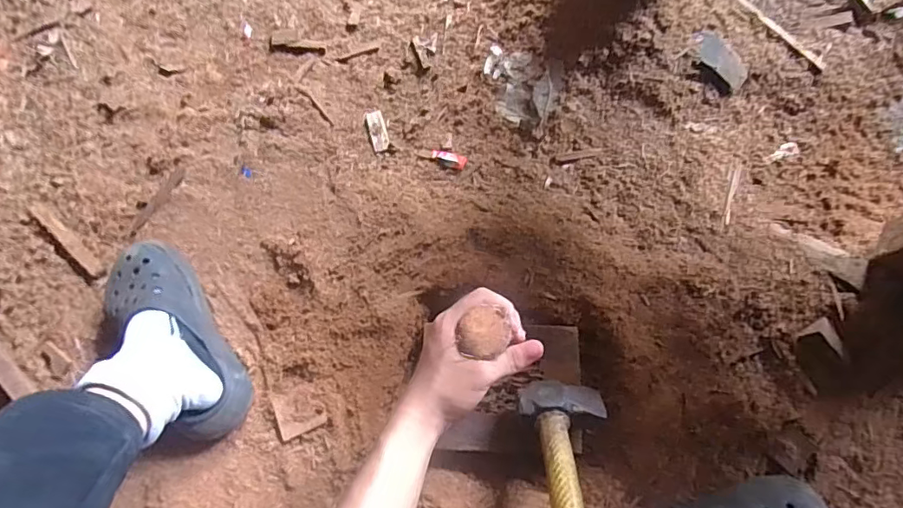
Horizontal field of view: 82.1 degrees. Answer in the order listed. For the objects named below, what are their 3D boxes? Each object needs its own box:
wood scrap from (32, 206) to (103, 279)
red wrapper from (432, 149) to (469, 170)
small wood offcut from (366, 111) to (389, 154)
[{"bbox_3d":[-0.509,-0.017,0.685,0.141,0.011,0.018,42,83,11],"label":"wood scrap"},{"bbox_3d":[-0.004,-0.124,0.684,0.048,0.006,0.024,18,79,8],"label":"red wrapper"},{"bbox_3d":[-0.101,-0.169,0.719,0.024,0.010,0.062,-17,77,0],"label":"small wood offcut"}]

